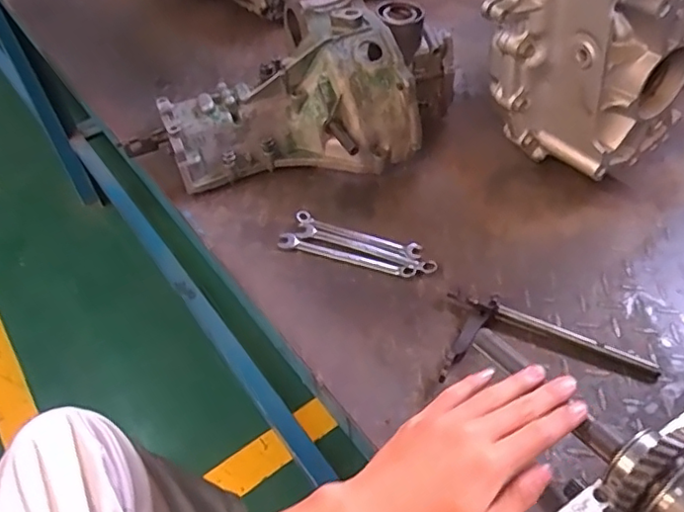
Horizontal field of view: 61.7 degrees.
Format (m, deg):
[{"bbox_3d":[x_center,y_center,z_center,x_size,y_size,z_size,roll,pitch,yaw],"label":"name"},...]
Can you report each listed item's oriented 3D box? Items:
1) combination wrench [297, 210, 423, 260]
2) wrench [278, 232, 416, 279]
[{"bbox_3d":[0.019,-0.027,0.672,0.154,0.012,0.026,18,51,20],"label":"combination wrench"},{"bbox_3d":[0.003,-0.002,0.643,0.160,0.006,0.020,13,50,16],"label":"wrench"}]

